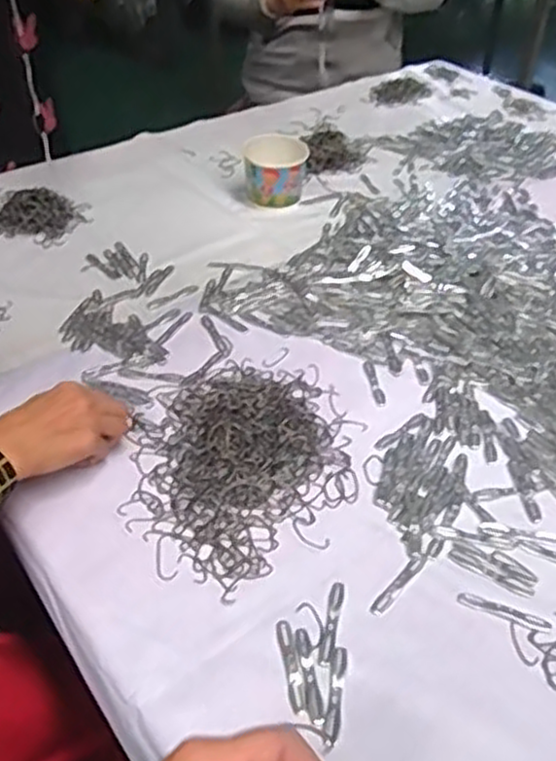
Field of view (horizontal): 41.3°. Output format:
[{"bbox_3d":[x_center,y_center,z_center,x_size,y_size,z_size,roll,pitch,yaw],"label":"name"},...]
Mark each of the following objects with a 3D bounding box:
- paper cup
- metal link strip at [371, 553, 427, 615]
[{"bbox_3d":[-0.003,-0.294,1.046,0.084,0.080,0.088,-4,41,-6],"label":"paper cup"},{"bbox_3d":[0.096,0.160,0.582,0.011,0.004,0.068,31,49,30],"label":"metal link strip"}]

